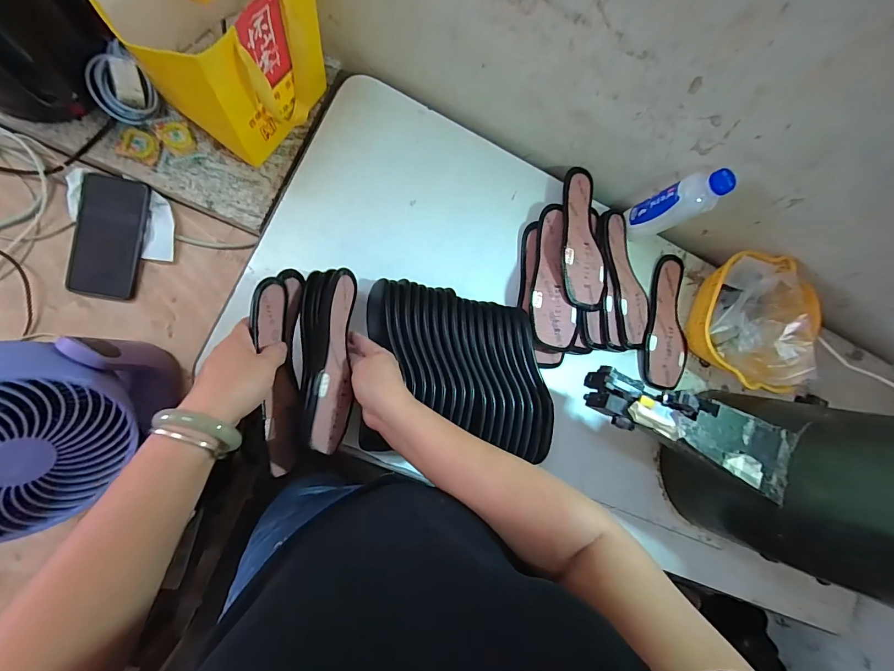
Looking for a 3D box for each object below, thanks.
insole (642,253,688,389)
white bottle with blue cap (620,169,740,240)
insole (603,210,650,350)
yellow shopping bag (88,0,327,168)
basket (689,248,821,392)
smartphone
[{"bbox_3d":[0.359,-0.023,0.627,0.076,0.024,0.215,3,87,-8],"label":"insole"},{"bbox_3d":[0.325,-0.187,0.554,0.052,0.153,0.052,-11,89,-8],"label":"white bottle with blue cap"},{"bbox_3d":[0.291,-0.089,0.611,0.084,0.025,0.213,-1,83,-33],"label":"insole"},{"bbox_3d":[-0.253,-0.361,0.452,0.181,0.182,0.213,43,83,-4],"label":"yellow shopping bag"},{"bbox_3d":[0.478,-0.020,0.609,0.187,0.077,0.203,8,86,-7],"label":"basket"},{"bbox_3d":[-0.454,-0.132,0.514,0.078,0.010,0.160,11,86,-7],"label":"smartphone"}]

